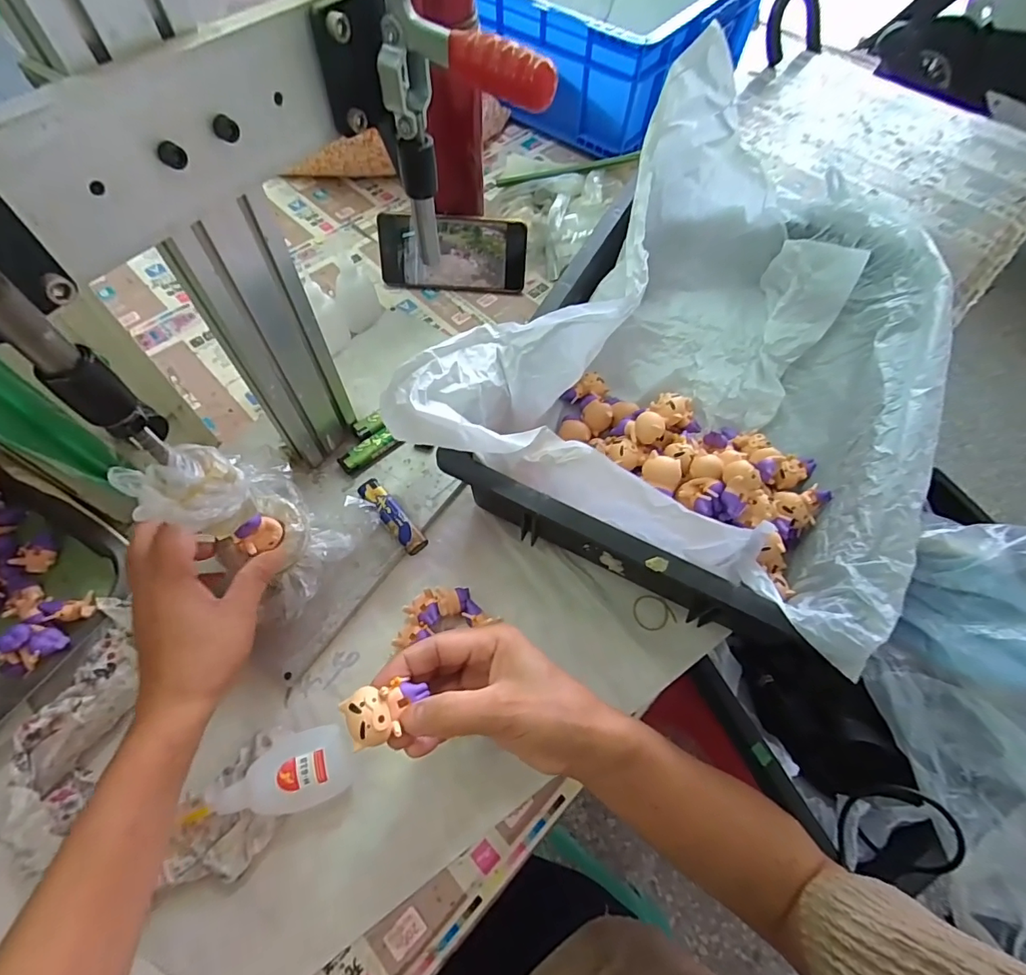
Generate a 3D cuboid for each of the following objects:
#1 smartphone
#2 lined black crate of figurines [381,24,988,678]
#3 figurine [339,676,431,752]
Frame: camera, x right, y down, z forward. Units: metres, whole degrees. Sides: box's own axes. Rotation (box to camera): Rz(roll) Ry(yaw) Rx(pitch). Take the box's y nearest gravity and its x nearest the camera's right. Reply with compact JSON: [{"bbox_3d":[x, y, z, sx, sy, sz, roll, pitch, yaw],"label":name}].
[{"bbox_3d":[-0.069,-0.268,0.568,0.165,0.076,0.012,4,35,0],"label":"smartphone"},{"bbox_3d":[0.171,-0.129,0.437,0.357,0.200,0.441,24,60,15],"label":"lined black crate of figurines"},{"bbox_3d":[-0.069,0.123,0.275,0.044,0.018,0.028,-22,59,-14],"label":"figurine"}]

